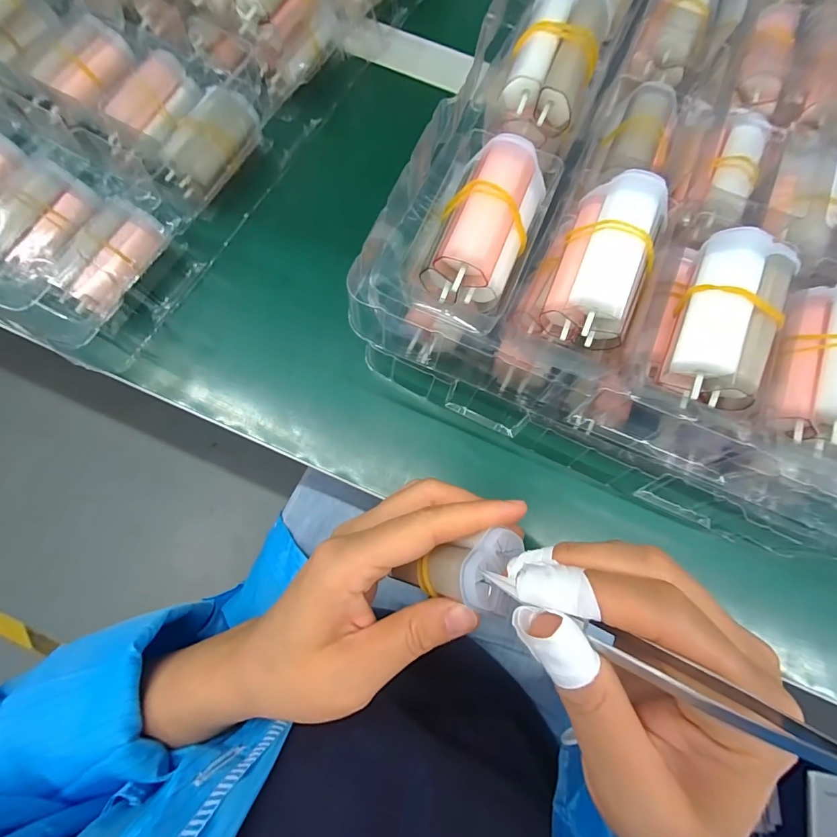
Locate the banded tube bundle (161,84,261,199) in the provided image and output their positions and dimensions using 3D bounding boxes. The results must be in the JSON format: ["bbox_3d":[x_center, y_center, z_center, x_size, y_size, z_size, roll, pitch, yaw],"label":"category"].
[{"bbox_3d":[-0.131,-0.175,0.260,0.028,0.024,0.065,31,77,6],"label":"banded tube bundle"}]

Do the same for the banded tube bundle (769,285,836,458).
[{"bbox_3d":[0.161,-0.021,0.159,0.028,0.019,0.070,21,76,4],"label":"banded tube bundle"}]

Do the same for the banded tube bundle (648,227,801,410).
[{"bbox_3d":[0.119,-0.040,0.162,0.038,0.019,0.066,21,76,4],"label":"banded tube bundle"}]

